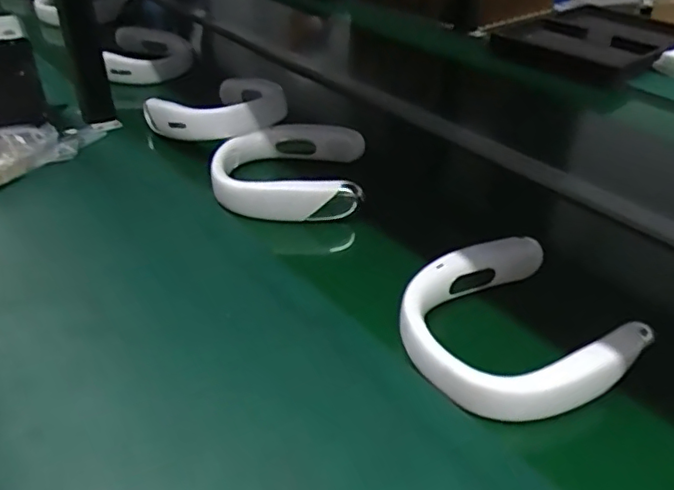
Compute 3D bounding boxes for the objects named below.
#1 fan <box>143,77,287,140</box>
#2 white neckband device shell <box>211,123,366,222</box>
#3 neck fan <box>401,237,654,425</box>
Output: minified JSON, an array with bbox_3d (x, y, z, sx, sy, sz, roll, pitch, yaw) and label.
[{"bbox_3d":[-0.172,-0.206,0.876,0.183,0.068,0.147,-28,46,-31],"label":"fan"},{"bbox_3d":[-0.062,-0.109,0.784,0.186,0.041,0.182,1,38,0],"label":"white neckband device shell"},{"bbox_3d":[0.160,0.077,0.559,0.196,0.042,0.185,-19,42,-23],"label":"neck fan"}]

